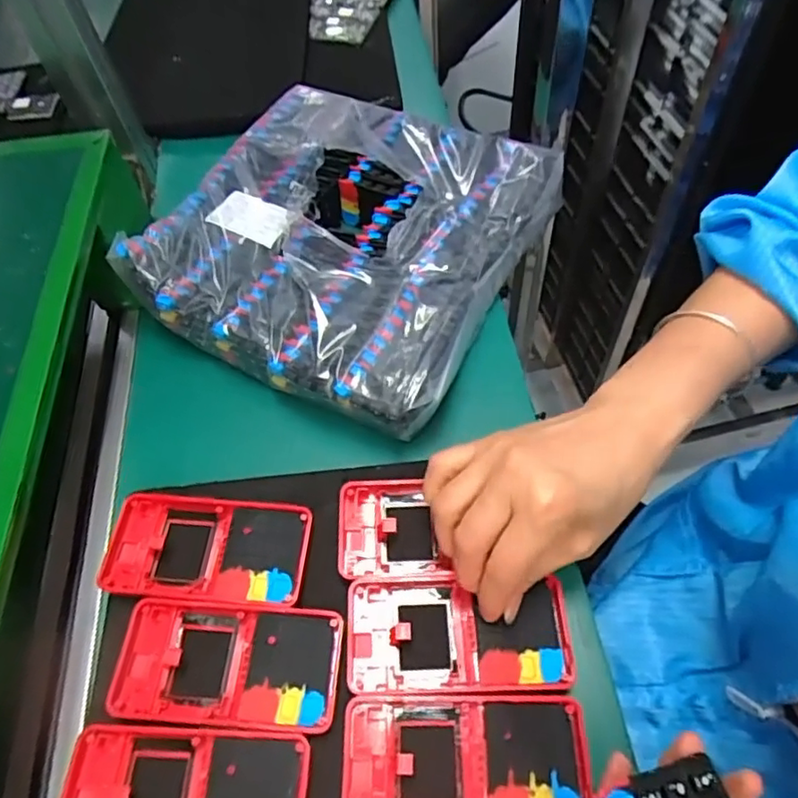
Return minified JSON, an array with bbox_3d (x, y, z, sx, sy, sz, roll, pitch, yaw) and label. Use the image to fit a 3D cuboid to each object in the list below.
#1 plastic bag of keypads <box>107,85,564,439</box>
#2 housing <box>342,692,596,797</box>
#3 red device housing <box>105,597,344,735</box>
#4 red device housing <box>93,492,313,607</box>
[{"bbox_3d":[-0.044,-0.139,0.483,0.280,0.050,0.296,22,61,18],"label":"plastic bag of keypads"},{"bbox_3d":[0.034,0.185,0.306,0.121,0.014,0.061,-2,57,3],"label":"housing"},{"bbox_3d":[-0.096,0.147,0.336,0.123,0.007,0.061,2,57,6],"label":"red device housing"},{"bbox_3d":[-0.119,0.091,0.369,0.123,0.010,0.062,3,57,7],"label":"red device housing"}]

